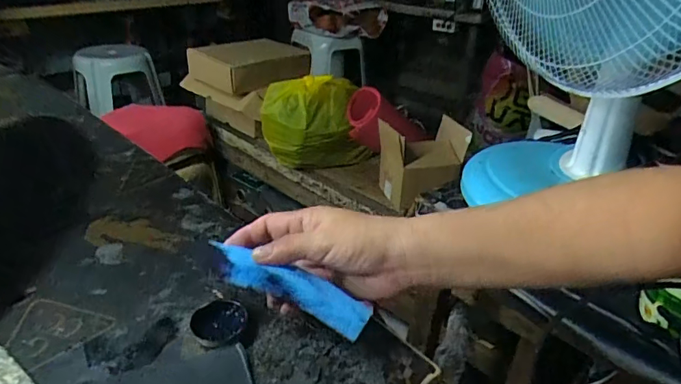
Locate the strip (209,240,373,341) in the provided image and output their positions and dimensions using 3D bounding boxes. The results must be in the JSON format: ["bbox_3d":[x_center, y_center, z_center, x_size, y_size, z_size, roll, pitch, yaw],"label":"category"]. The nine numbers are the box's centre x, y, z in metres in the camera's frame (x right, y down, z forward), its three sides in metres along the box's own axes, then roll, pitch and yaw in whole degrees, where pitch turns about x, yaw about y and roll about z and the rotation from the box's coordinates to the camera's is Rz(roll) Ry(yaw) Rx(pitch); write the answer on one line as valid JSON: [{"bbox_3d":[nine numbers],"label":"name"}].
[{"bbox_3d":[-0.038,0.067,0.346,0.125,0.018,0.029,19,35,15],"label":"strip"}]

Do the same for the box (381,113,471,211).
[{"bbox_3d":[0.173,-0.060,1.020,0.158,0.167,0.117,-11,32,-18],"label":"box"}]

